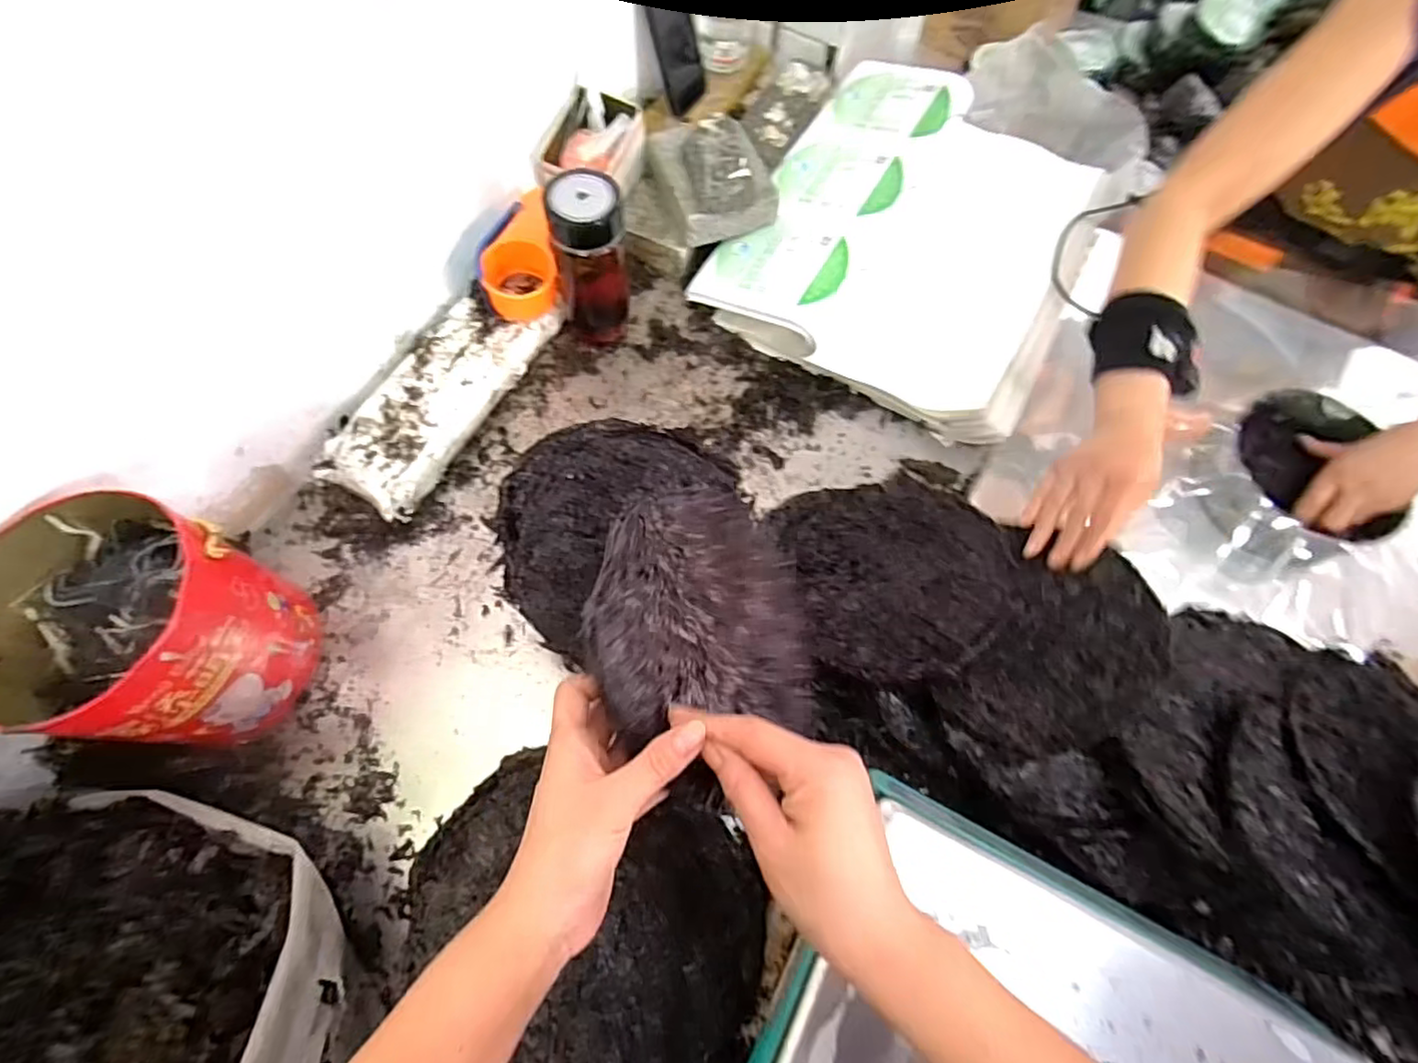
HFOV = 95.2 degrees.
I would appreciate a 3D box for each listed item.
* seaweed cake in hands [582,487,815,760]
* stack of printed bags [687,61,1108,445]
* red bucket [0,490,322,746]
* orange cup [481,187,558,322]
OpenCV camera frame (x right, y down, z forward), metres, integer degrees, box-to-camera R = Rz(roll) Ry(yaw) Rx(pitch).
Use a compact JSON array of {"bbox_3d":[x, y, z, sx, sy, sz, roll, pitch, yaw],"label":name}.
[{"bbox_3d":[0.005,0.048,0.415,0.187,0.016,0.153,13,63,-45],"label":"seaweed cake in hands"},{"bbox_3d":[0.266,-0.385,0.816,0.384,0.063,0.489,29,69,9],"label":"stack of printed bags"},{"bbox_3d":[-0.443,0.084,0.523,0.162,0.178,0.157,1,67,-2],"label":"red bucket"},{"bbox_3d":[-0.211,-0.302,0.718,0.077,0.069,0.110,-8,68,-6],"label":"orange cup"}]

